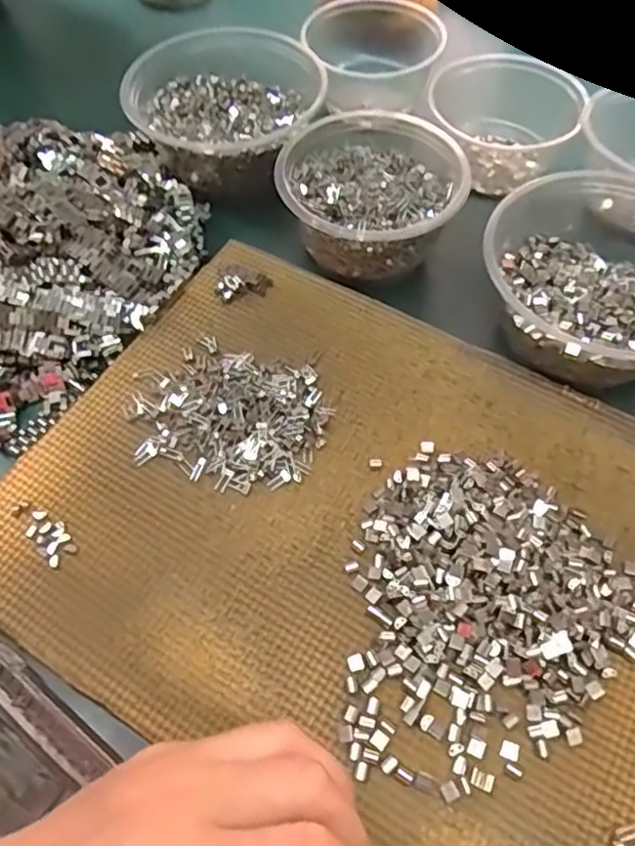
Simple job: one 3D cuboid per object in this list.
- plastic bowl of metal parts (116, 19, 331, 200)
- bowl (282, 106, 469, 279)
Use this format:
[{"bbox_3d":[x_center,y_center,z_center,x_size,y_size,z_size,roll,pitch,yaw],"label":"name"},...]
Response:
[{"bbox_3d":[-0.062,-0.224,0.460,0.131,0.053,0.131,-1,60,2],"label":"plastic bowl of metal parts"},{"bbox_3d":[0.033,-0.148,0.413,0.112,0.053,0.115,-3,60,1],"label":"bowl"}]

